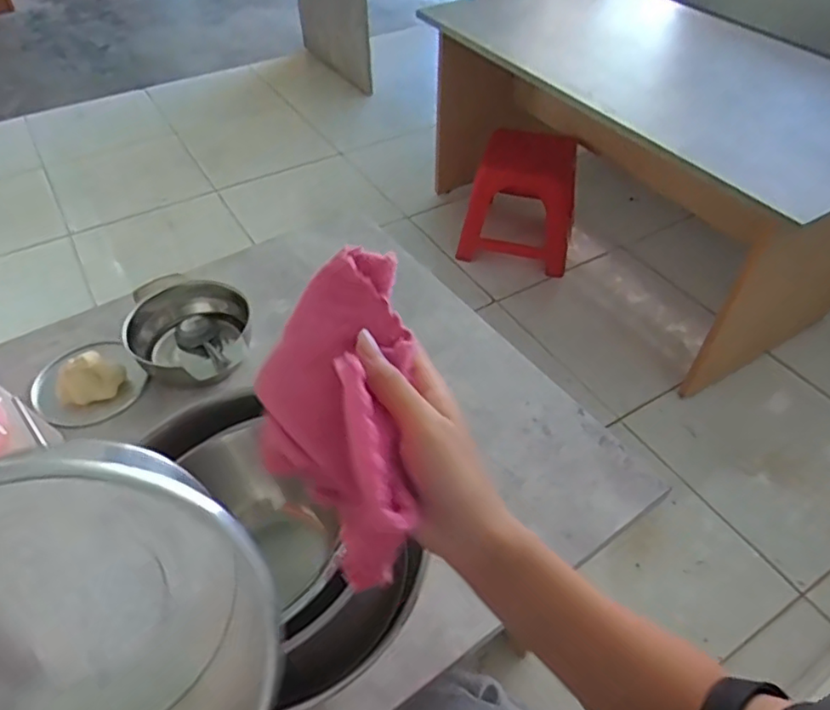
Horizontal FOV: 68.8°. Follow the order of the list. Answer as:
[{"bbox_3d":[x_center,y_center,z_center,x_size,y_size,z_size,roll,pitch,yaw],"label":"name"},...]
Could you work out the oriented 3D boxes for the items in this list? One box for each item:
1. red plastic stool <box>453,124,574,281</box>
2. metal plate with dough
[{"bbox_3d":[0.258,-0.384,1.461,0.256,0.240,0.240,9,48,9],"label":"red plastic stool"},{"bbox_3d":[-0.333,0.023,0.613,0.099,0.046,0.103,0,47,1],"label":"metal plate with dough"}]

